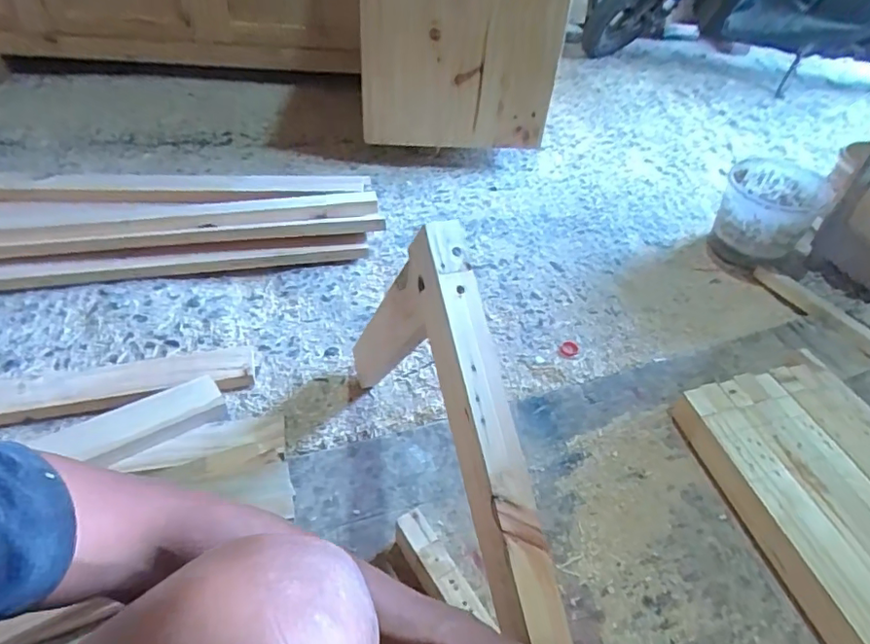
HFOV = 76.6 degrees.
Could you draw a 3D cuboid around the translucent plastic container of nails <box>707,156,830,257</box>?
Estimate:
[{"bbox_3d":[0.772,-0.259,1.287,0.207,0.173,0.224,29,46,22],"label":"translucent plastic container of nails"}]

